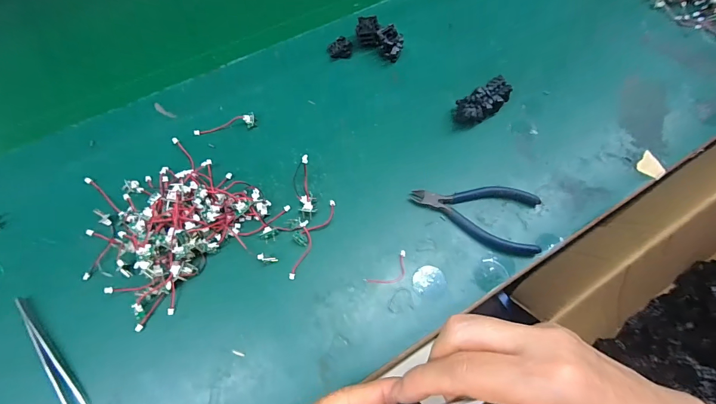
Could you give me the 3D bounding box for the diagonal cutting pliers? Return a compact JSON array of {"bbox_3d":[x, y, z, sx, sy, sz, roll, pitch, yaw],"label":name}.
[{"bbox_3d":[0.109,0.007,0.321,0.116,0.012,0.062,14,67,4],"label":"diagonal cutting pliers"}]

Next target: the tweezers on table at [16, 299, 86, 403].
[{"bbox_3d":[-0.237,0.115,0.264,0.011,0.010,0.104,-38,73,-16],"label":"tweezers on table"}]

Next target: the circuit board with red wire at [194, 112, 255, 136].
[{"bbox_3d":[-0.136,-0.078,0.351,0.061,0.009,0.013,-12,68,-7],"label":"circuit board with red wire"}]

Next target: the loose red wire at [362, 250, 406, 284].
[{"bbox_3d":[0.028,0.061,0.296,0.044,0.004,0.019,-34,72,-15],"label":"loose red wire"}]

